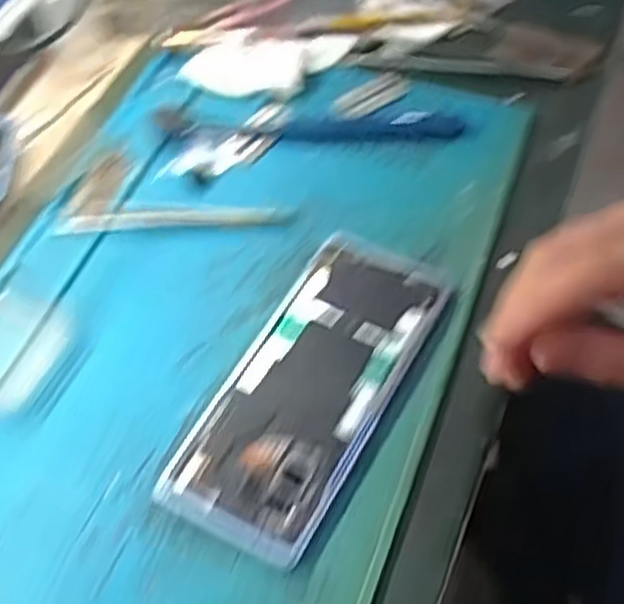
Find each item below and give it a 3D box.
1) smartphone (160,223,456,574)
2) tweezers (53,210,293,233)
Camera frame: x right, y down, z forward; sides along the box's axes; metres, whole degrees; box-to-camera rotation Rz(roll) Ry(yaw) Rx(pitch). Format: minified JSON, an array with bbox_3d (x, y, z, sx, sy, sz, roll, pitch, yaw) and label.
[{"bbox_3d":[0.001,0.038,0.371,0.073,0.012,0.163,25,61,19],"label":"smartphone"},{"bbox_3d":[-0.079,-0.046,0.436,0.132,0.008,0.011,-1,56,3],"label":"tweezers"}]

